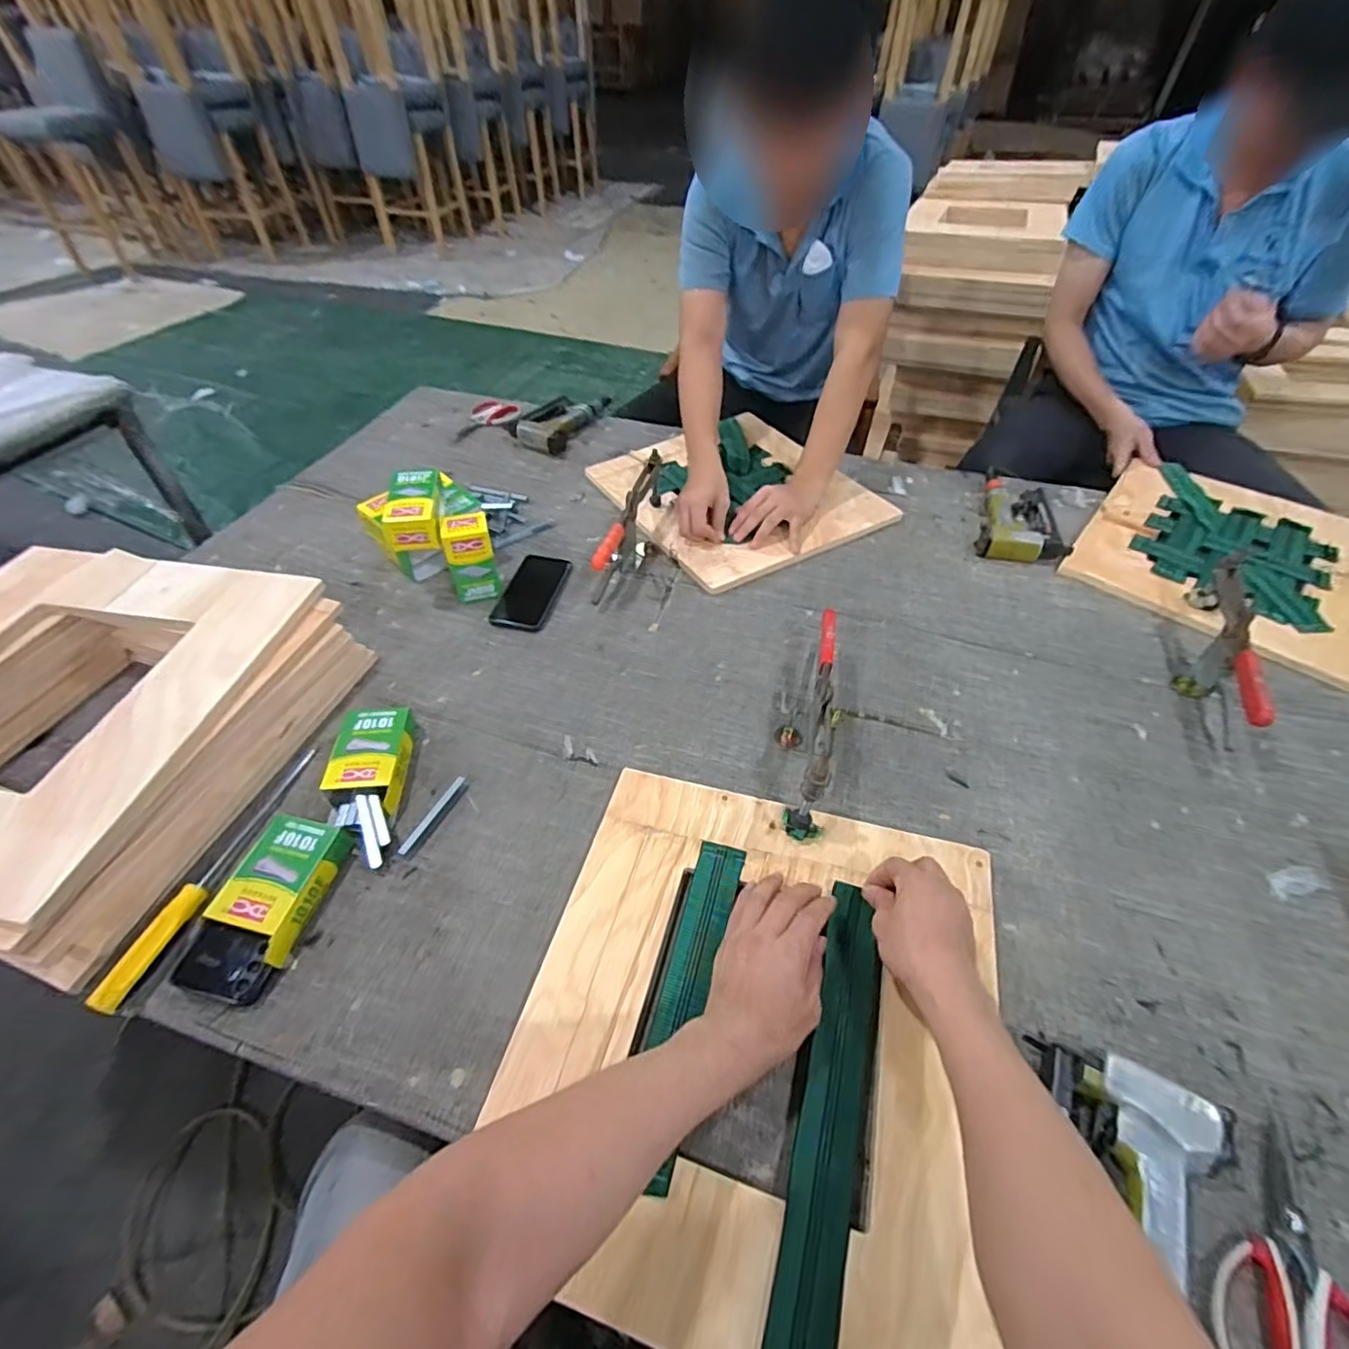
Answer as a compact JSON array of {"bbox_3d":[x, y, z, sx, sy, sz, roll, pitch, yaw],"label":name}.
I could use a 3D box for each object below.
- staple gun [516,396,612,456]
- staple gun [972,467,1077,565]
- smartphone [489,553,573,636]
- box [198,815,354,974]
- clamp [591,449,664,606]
[{"bbox_3d":[-0.239,-0.529,1.263,0.127,0.038,0.230,20,51,16],"label":"staple gun"},{"bbox_3d":[0.594,-0.272,1.025,0.132,0.052,0.260,18,50,14],"label":"staple gun"},{"bbox_3d":[-0.216,-0.129,0.927,0.085,0.007,0.169,9,49,7],"label":"smartphone"},{"bbox_3d":[-0.393,0.206,0.600,0.086,0.036,0.130,10,49,8],"label":"box"},{"bbox_3d":[-0.070,-0.237,0.959,0.040,0.106,0.277,12,49,10],"label":"clamp"}]

